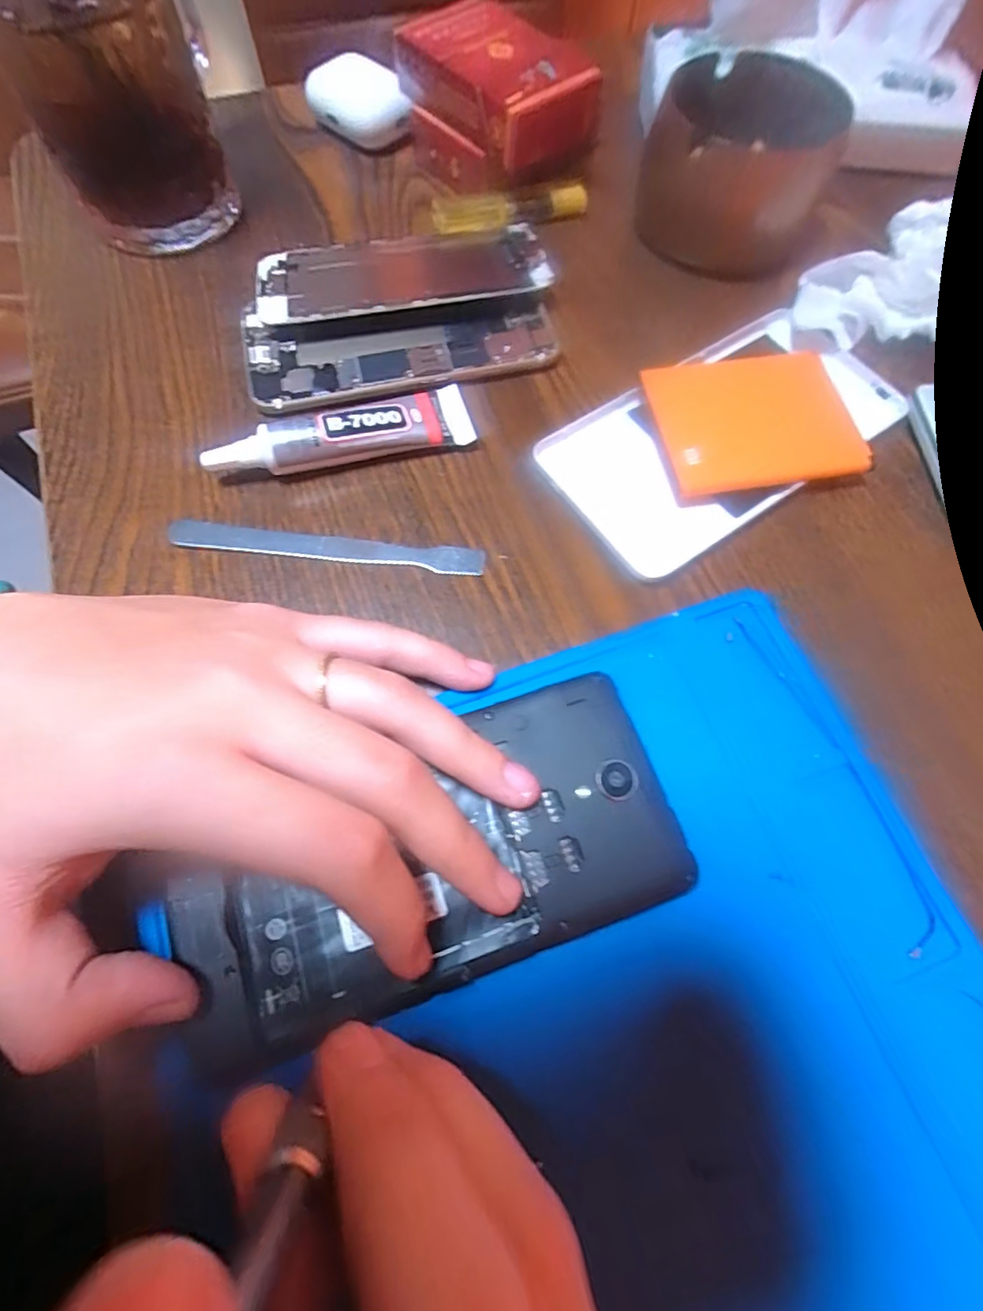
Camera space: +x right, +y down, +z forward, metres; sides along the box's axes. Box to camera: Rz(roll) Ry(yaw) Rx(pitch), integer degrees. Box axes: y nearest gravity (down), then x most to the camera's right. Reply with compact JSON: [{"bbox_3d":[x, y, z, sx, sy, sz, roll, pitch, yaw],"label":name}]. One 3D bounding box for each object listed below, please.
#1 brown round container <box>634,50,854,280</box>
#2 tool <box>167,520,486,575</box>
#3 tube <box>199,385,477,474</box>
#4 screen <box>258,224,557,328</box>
[{"bbox_3d":[0.119,-0.248,0.262,0.081,0.051,0.100,12,69,3],"label":"brown round container"},{"bbox_3d":[-0.063,-0.042,0.206,0.120,0.004,0.011,5,69,1],"label":"tool"},{"bbox_3d":[-0.060,-0.091,0.217,0.103,0.017,0.025,-13,70,-6],"label":"tube"},{"bbox_3d":[-0.042,-0.183,0.254,0.136,0.009,0.060,-14,70,-6],"label":"screen"}]

